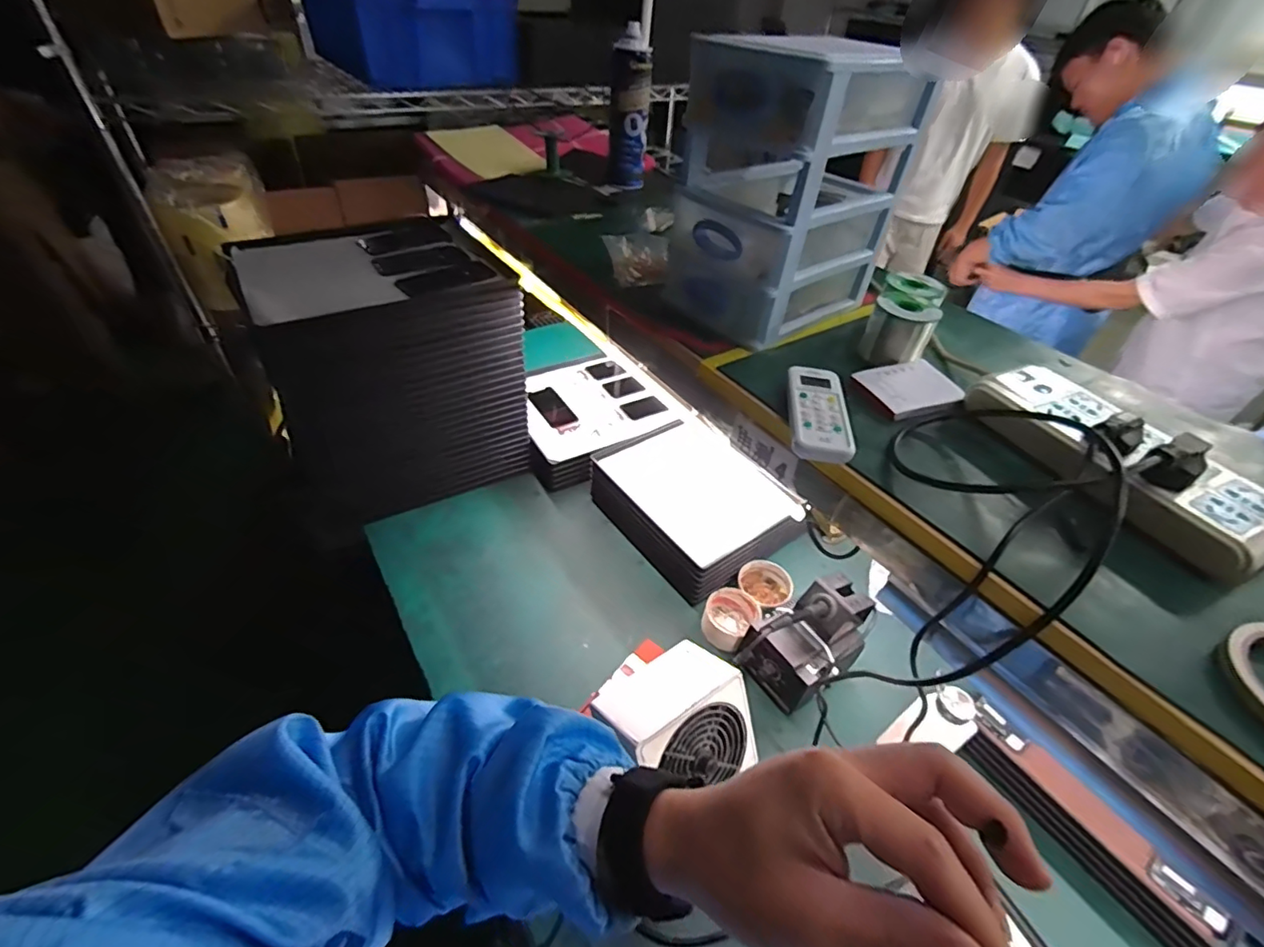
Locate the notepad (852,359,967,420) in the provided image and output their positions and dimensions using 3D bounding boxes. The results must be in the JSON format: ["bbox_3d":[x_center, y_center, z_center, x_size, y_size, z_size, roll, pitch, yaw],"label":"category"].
[{"bbox_3d":[0.275,-0.085,0.536,0.094,0.011,0.068,-15,47,-20],"label":"notepad"}]

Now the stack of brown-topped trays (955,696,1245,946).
[{"bbox_3d":[0.548,0.427,0.670,0.066,0.068,0.292,-24,50,-28],"label":"stack of brown-topped trays"}]

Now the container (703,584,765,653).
[{"bbox_3d":[0.153,0.233,0.861,0.082,0.044,0.099,35,51,28],"label":"container"}]

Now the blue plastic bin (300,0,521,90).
[{"bbox_3d":[-0.472,-0.945,1.147,0.346,0.166,0.359,-29,53,-31],"label":"blue plastic bin"}]

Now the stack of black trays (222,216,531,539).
[{"bbox_3d":[-0.425,-0.192,0.985,0.354,0.398,0.338,-21,49,-25],"label":"stack of black trays"}]

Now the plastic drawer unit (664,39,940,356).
[{"bbox_3d":[0.165,-0.300,0.580,0.205,0.244,0.152,-27,52,-30],"label":"plastic drawer unit"}]

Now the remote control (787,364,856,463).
[{"bbox_3d":[0.165,-0.054,0.486,0.051,0.020,0.118,9,43,4],"label":"remote control"}]

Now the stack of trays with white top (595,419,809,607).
[{"bbox_3d":[0.109,0.054,0.998,0.251,0.101,0.317,-25,51,-29],"label":"stack of trays with white top"}]

